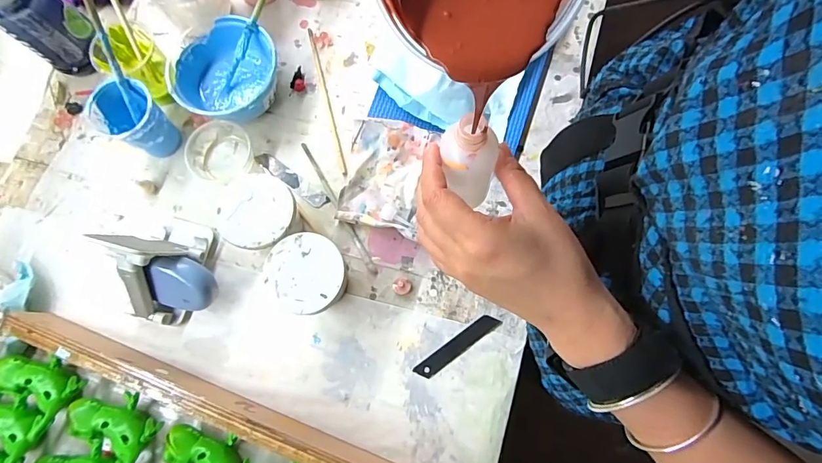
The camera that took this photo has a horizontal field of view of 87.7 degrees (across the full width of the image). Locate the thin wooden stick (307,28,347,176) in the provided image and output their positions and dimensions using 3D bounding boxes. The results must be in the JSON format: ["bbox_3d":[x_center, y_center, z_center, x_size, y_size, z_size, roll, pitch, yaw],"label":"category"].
[{"bbox_3d":[-0.100,-0.154,0.498,0.008,0.004,0.191,-15,77,-2],"label":"thin wooden stick"}]

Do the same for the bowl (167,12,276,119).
[{"bbox_3d":[-0.201,-0.170,0.474,0.102,0.060,0.111,0,77,2],"label":"bowl"}]

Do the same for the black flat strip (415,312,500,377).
[{"bbox_3d":[0.048,0.116,0.433,0.097,0.004,0.018,-35,79,-6],"label":"black flat strip"}]

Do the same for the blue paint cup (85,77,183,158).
[{"bbox_3d":[-0.291,-0.116,0.460,0.058,0.075,0.060,0,77,2],"label":"blue paint cup"}]

